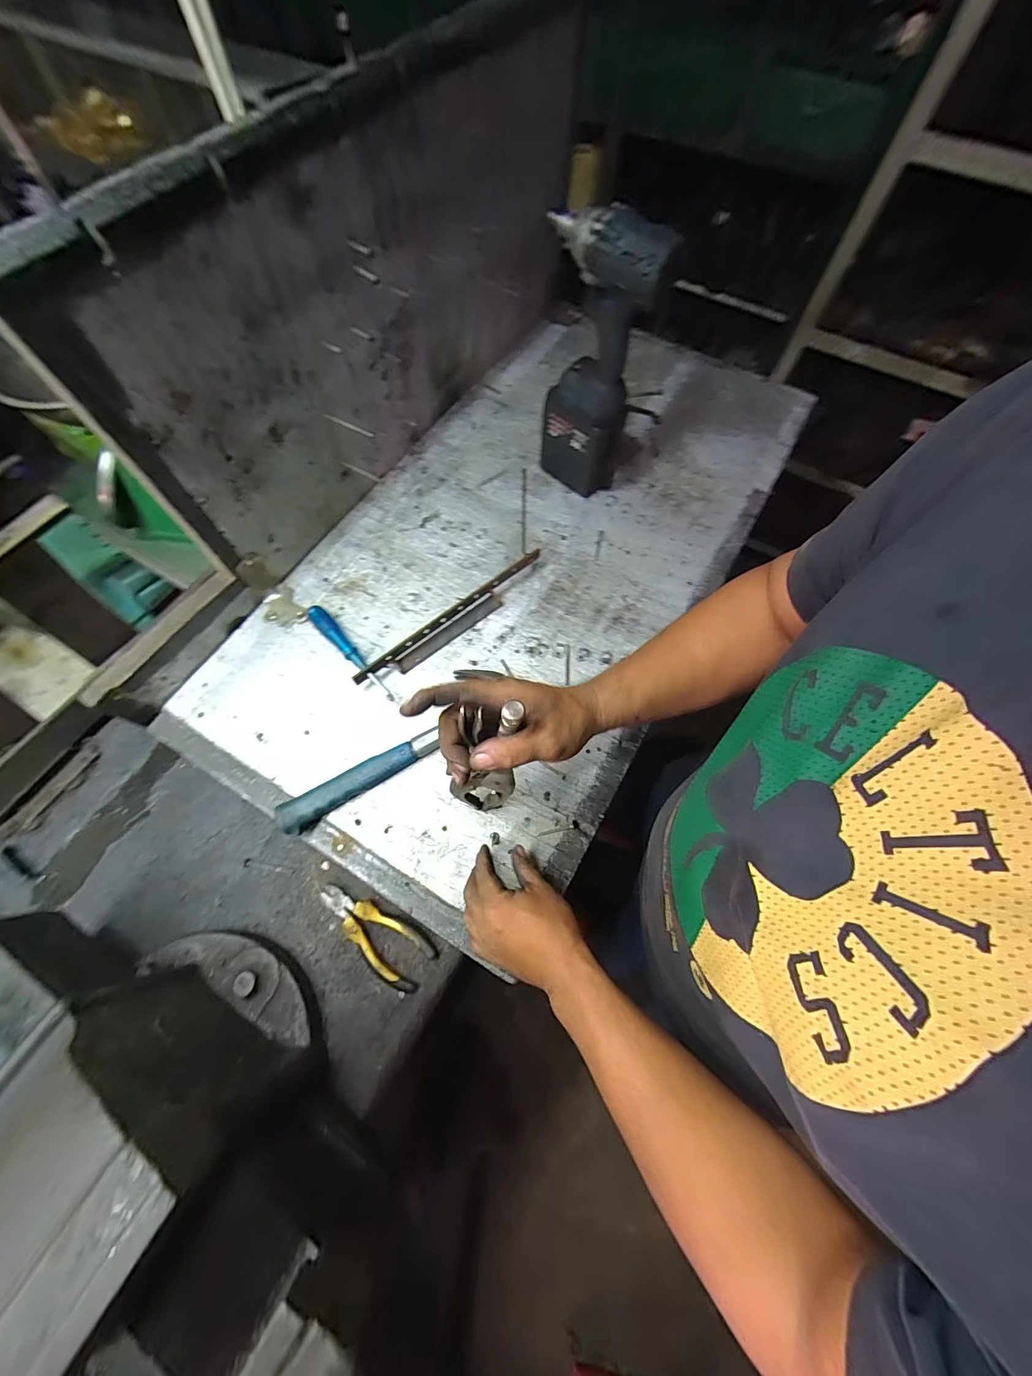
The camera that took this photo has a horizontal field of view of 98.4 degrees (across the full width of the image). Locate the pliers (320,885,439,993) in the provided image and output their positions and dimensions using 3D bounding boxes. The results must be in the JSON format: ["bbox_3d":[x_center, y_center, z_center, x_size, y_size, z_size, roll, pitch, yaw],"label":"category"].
[{"bbox_3d":[-0.168,0.284,0.524,0.152,0.015,0.059,34,72,11],"label":"pliers"}]

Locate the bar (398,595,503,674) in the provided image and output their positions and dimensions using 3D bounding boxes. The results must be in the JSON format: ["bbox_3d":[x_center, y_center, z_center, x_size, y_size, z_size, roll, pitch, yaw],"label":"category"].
[{"bbox_3d":[-0.097,-0.083,0.655,0.178,0.013,0.024,-38,74,-14],"label":"bar"}]

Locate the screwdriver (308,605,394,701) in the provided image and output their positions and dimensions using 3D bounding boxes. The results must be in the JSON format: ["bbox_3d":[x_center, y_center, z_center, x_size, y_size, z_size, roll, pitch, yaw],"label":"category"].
[{"bbox_3d":[-0.233,-0.051,0.626,0.025,0.025,0.182,-42,75,-15],"label":"screwdriver"}]

